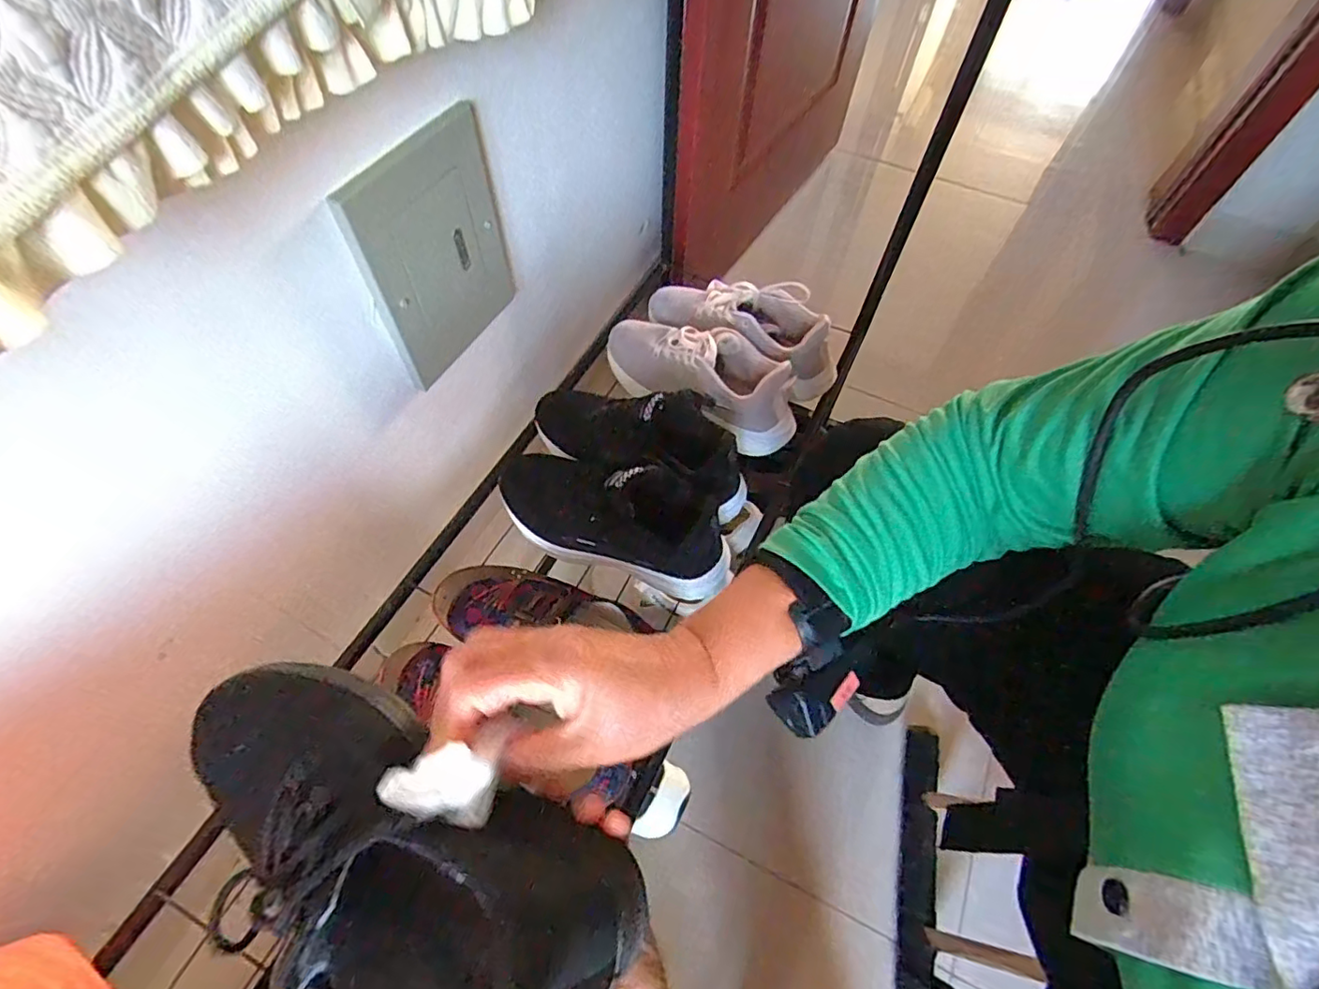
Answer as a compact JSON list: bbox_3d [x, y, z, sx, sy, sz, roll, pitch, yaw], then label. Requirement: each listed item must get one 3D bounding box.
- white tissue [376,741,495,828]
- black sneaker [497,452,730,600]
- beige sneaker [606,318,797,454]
[{"bbox_3d":[-0.096,0.126,0.255,0.046,0.014,0.026,10,59,3],"label":"white tissue"},{"bbox_3d":[-0.051,0.011,0.572,0.251,0.104,0.092,24,61,11],"label":"black sneaker"},{"bbox_3d":[0.047,-0.146,0.674,0.247,0.090,0.098,24,61,11],"label":"beige sneaker"}]

